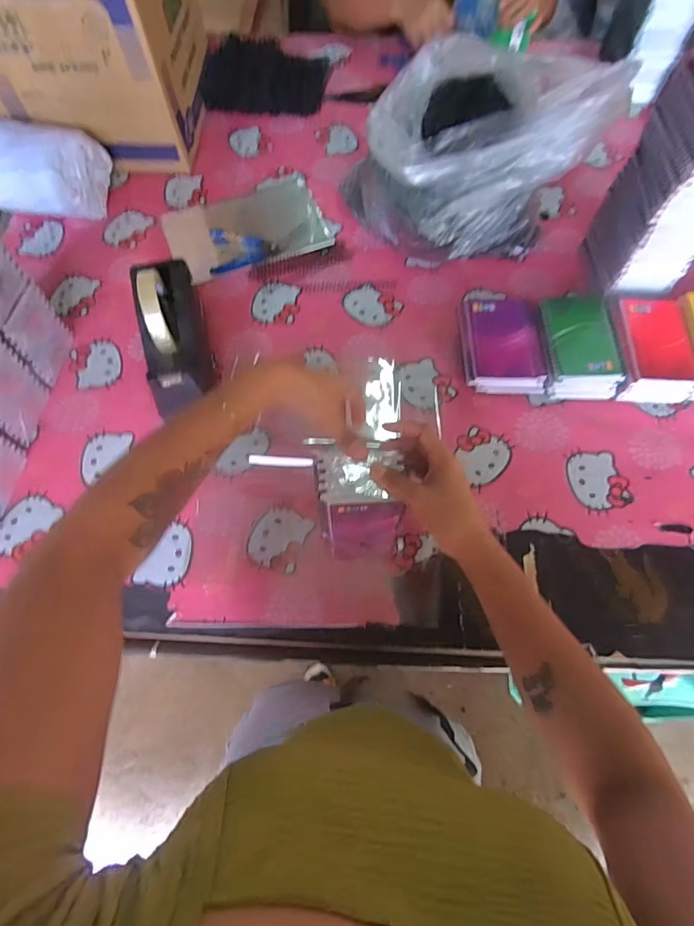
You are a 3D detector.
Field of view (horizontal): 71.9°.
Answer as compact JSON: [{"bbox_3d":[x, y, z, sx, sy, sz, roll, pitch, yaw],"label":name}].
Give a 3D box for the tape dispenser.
[{"bbox_3d":[-0.229,-0.168,0.633,0.075,0.126,0.213,-10,66,-5],"label":"tape dispenser"}]

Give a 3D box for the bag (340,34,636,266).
[{"bbox_3d":[0.172,-0.441,0.696,0.267,0.232,0.248,-33,71,-13],"label":"bag"}]

